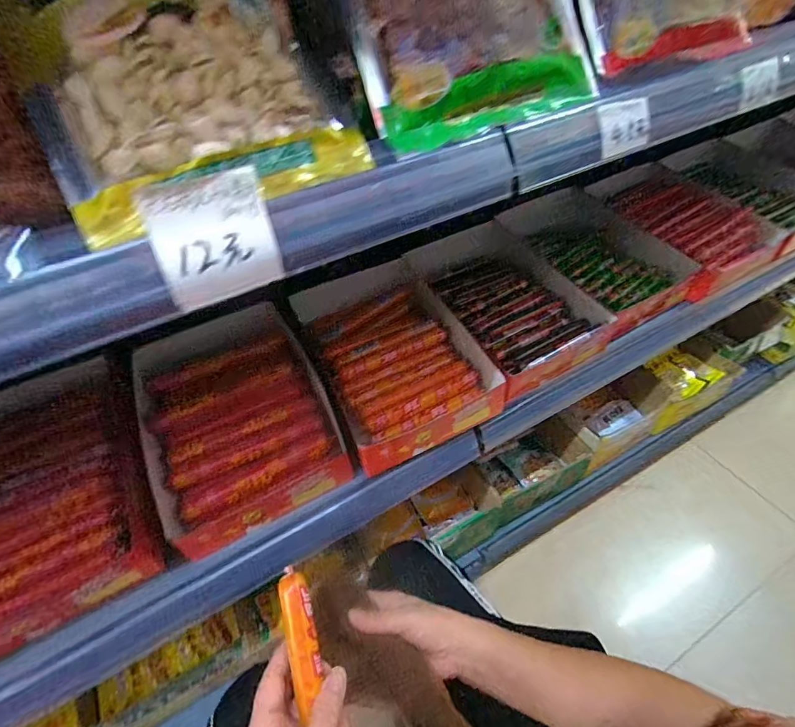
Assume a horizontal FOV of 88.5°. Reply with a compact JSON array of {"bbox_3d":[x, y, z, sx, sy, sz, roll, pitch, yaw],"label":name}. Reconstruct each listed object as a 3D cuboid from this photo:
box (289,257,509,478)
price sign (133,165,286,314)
[{"bbox_3d":[-0.007,-0.020,0.566,0.198,0.086,0.276,-21,48,-14],"label":"box"},{"bbox_3d":[-0.099,-0.068,0.224,0.061,0.062,0.005,-22,22,-18],"label":"price sign"}]

